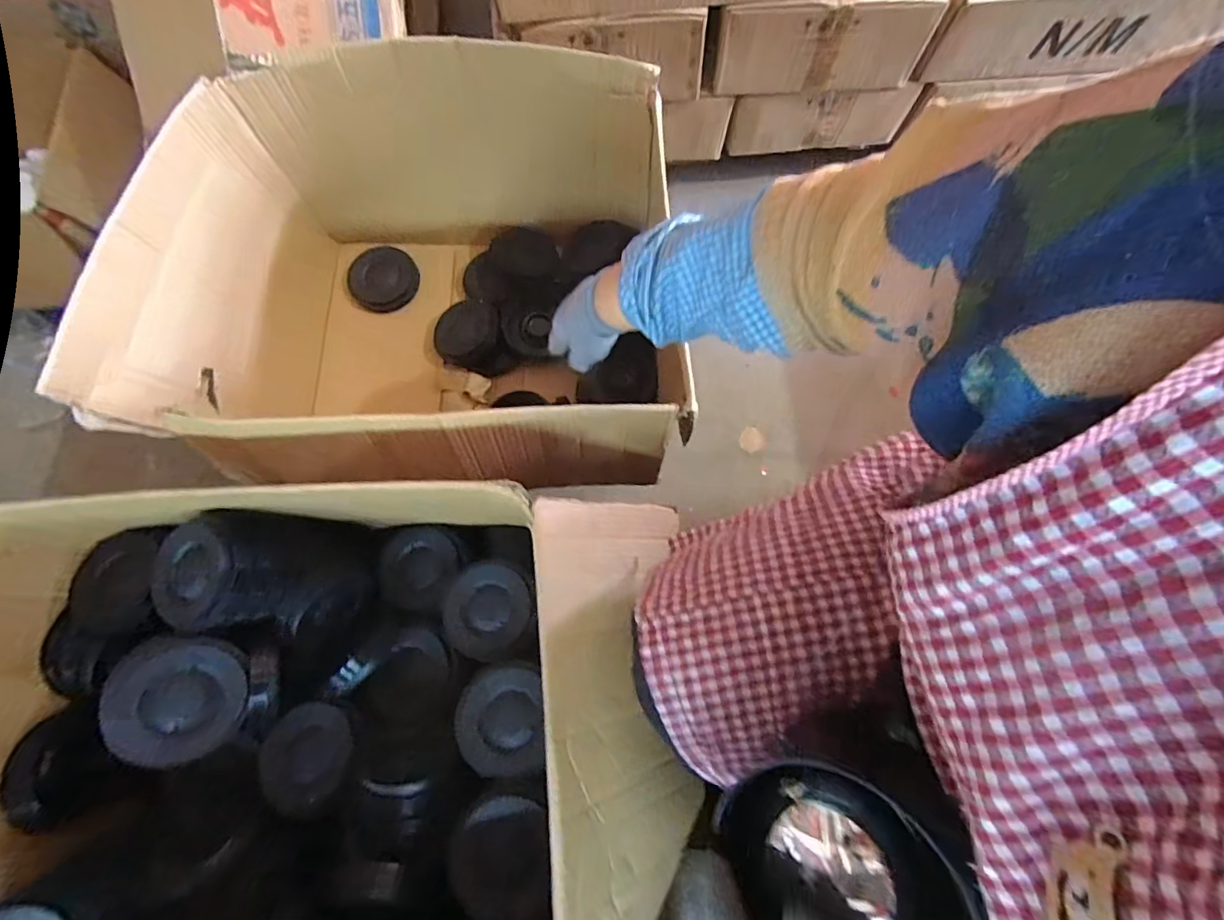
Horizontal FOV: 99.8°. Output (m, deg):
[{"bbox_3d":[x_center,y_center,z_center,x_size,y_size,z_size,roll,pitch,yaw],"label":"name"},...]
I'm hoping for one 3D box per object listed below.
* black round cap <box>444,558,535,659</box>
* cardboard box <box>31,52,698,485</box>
[{"bbox_3d":[-0.158,0.192,0.667,0.106,0.058,0.113,-2,75,-1],"label":"black round cap"},{"bbox_3d":[-0.248,-0.231,0.763,0.687,0.351,0.522,4,75,1],"label":"cardboard box"}]

